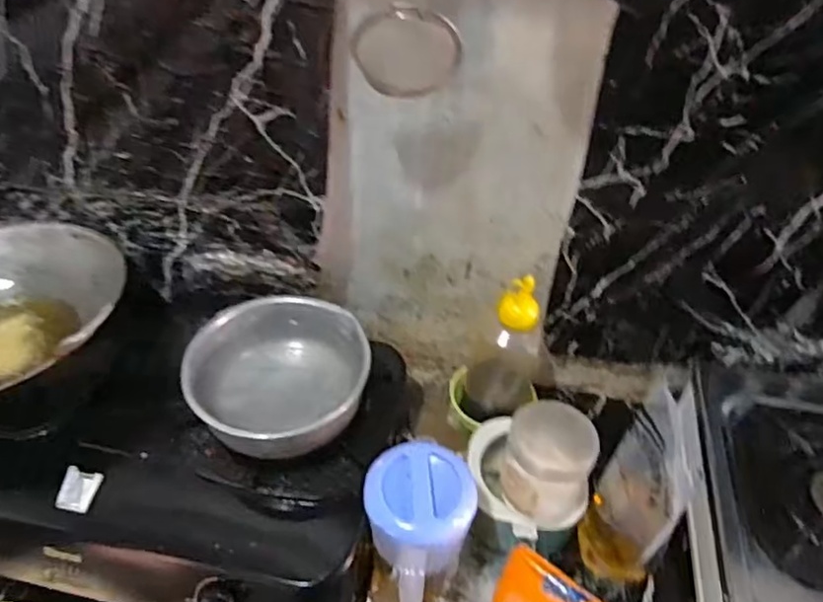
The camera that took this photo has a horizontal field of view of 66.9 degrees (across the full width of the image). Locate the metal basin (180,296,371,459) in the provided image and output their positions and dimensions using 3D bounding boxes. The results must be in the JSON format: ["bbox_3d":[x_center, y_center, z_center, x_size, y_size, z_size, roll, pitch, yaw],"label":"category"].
[{"bbox_3d":[-0.144,0.085,0.685,0.187,0.086,0.160,-16,47,-17],"label":"metal basin"}]

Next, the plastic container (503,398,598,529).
[{"bbox_3d":[0.143,0.171,0.646,0.092,0.130,0.074,16,46,15],"label":"plastic container"}]

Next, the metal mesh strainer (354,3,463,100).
[{"bbox_3d":[-0.003,-0.215,0.542,0.090,0.078,0.016,-2,45,-3],"label":"metal mesh strainer"}]

